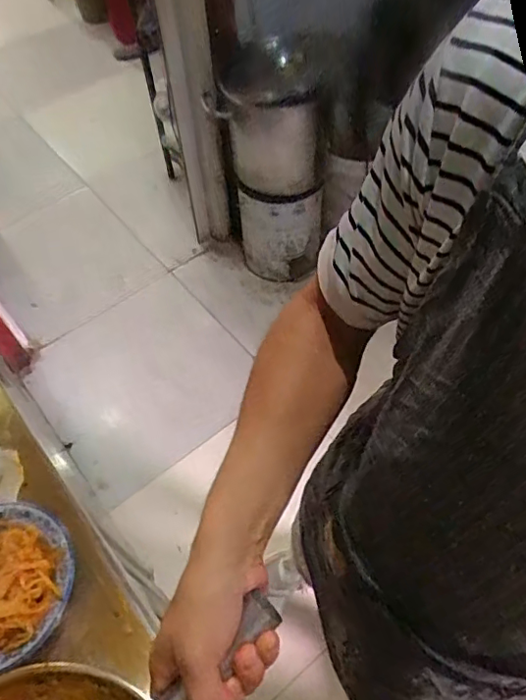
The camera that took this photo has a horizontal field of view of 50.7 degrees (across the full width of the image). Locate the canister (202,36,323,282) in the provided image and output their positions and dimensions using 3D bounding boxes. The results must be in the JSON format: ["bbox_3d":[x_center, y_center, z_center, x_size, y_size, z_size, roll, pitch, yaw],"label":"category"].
[{"bbox_3d":[0.022,-0.498,1.637,0.306,0.710,0.329,1,57,4],"label":"canister"}]

